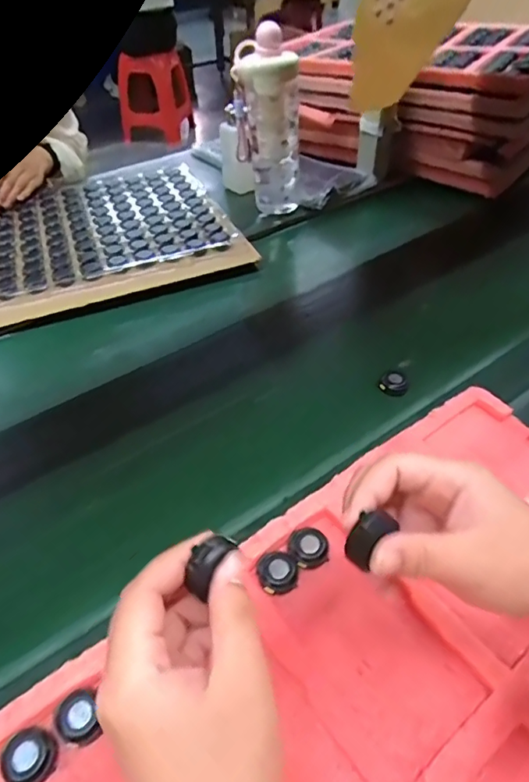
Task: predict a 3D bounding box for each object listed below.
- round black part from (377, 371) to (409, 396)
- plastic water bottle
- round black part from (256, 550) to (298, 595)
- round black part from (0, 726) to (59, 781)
[{"bbox_3d":[0.137,-0.009,0.534,0.029,0.011,0.031,-2,44,2],"label":"round black part"},{"bbox_3d":[0.004,-0.396,0.764,0.084,0.226,0.084,-13,44,-10],"label":"plastic water bottle"},{"bbox_3d":[0.009,0.131,0.372,0.027,0.010,0.030,-19,46,-15],"label":"round black part"},{"bbox_3d":[-0.137,0.215,0.297,0.030,0.013,0.028,-1,44,1],"label":"round black part"}]

